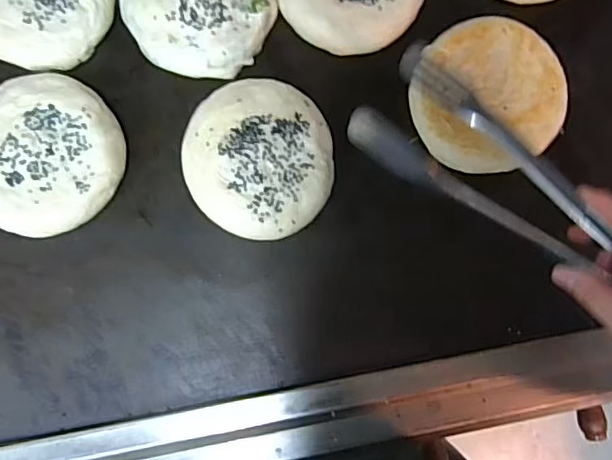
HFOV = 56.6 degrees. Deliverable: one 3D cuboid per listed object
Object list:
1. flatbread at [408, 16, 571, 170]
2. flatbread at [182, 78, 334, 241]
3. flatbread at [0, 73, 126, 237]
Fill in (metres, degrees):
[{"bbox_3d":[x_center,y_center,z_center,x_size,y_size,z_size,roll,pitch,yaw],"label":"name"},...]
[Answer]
[{"bbox_3d":[0.150,-0.108,0.462,0.117,0.019,0.122,0,85,-2],"label":"flatbread"},{"bbox_3d":[-0.038,-0.057,0.456,0.114,0.027,0.124,0,85,-2],"label":"flatbread"},{"bbox_3d":[-0.207,-0.059,0.449,0.118,0.027,0.119,0,85,-2],"label":"flatbread"}]

